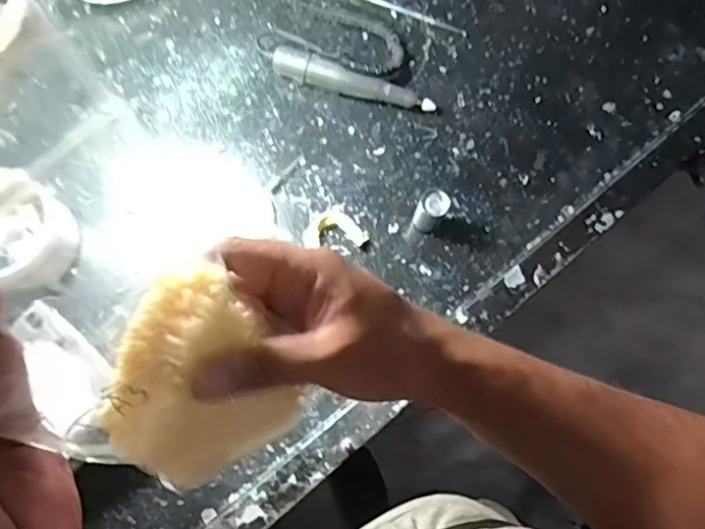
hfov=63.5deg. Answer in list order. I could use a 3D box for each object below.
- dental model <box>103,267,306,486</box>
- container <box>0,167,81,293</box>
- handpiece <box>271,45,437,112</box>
[{"bbox_3d":[-0.074,0.058,0.269,0.077,0.101,0.032,-31,39,-10],"label":"dental model"},{"bbox_3d":[-0.298,-0.029,0.502,0.093,0.064,0.092,0,75,-2],"label":"container"},{"bbox_3d":[0.002,-0.184,0.576,0.164,0.034,0.027,17,75,2],"label":"handpiece"}]

